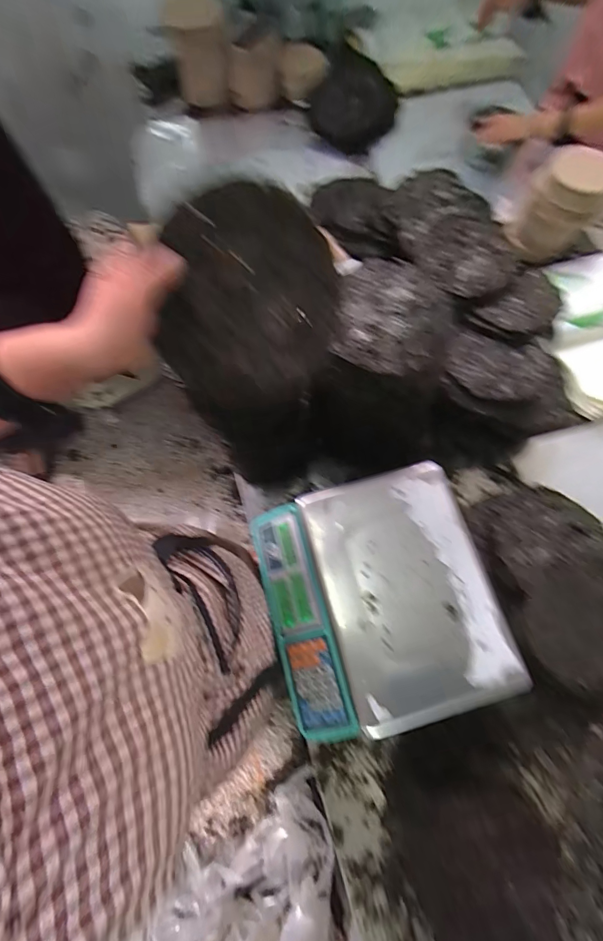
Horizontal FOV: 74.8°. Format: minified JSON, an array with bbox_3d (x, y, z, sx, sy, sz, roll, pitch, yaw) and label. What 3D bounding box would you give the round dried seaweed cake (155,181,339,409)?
[{"bbox_3d":[-0.048,-0.152,0.381,0.162,0.036,0.192,9,114,-6],"label":"round dried seaweed cake"}]

